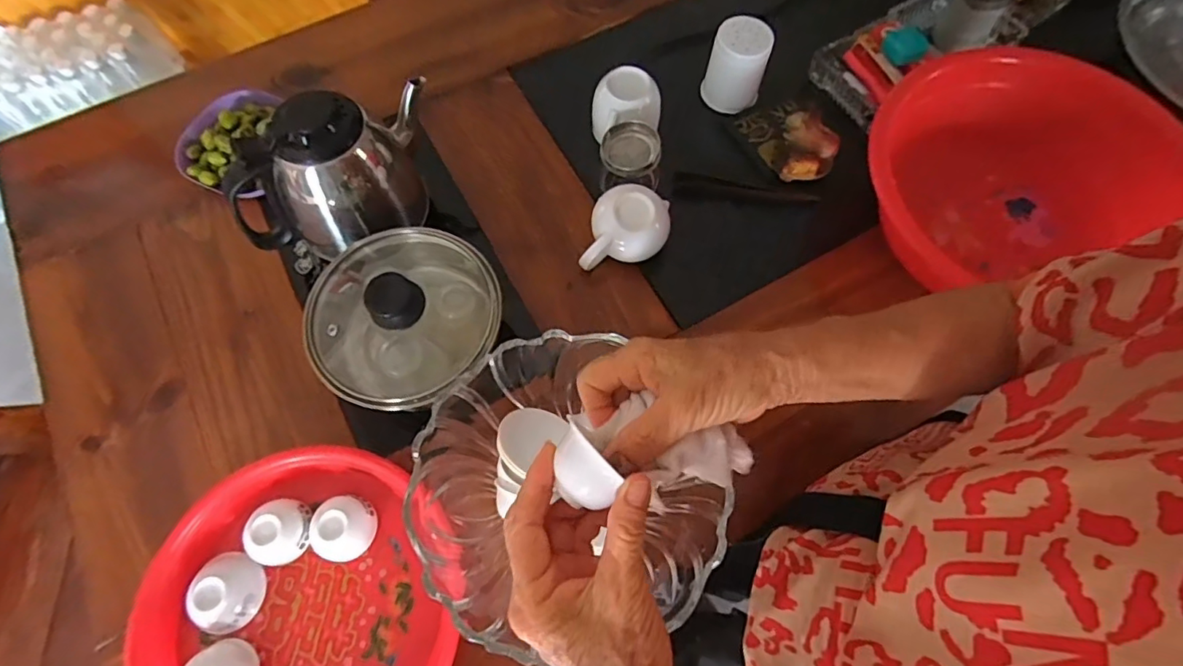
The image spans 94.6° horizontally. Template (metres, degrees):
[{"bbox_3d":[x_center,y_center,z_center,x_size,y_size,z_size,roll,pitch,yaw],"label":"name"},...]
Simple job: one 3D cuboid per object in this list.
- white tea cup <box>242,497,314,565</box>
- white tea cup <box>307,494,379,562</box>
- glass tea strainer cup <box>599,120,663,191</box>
[{"bbox_3d":[-0.268,0.170,0.471,0.048,0.029,0.051,0,69,1],"label":"white tea cup"},{"bbox_3d":[-0.214,0.169,0.468,0.051,0.030,0.048,0,69,1],"label":"white tea cup"},{"bbox_3d":[0.041,-0.182,0.578,0.061,0.054,0.063,0,69,1],"label":"glass tea strainer cup"}]

